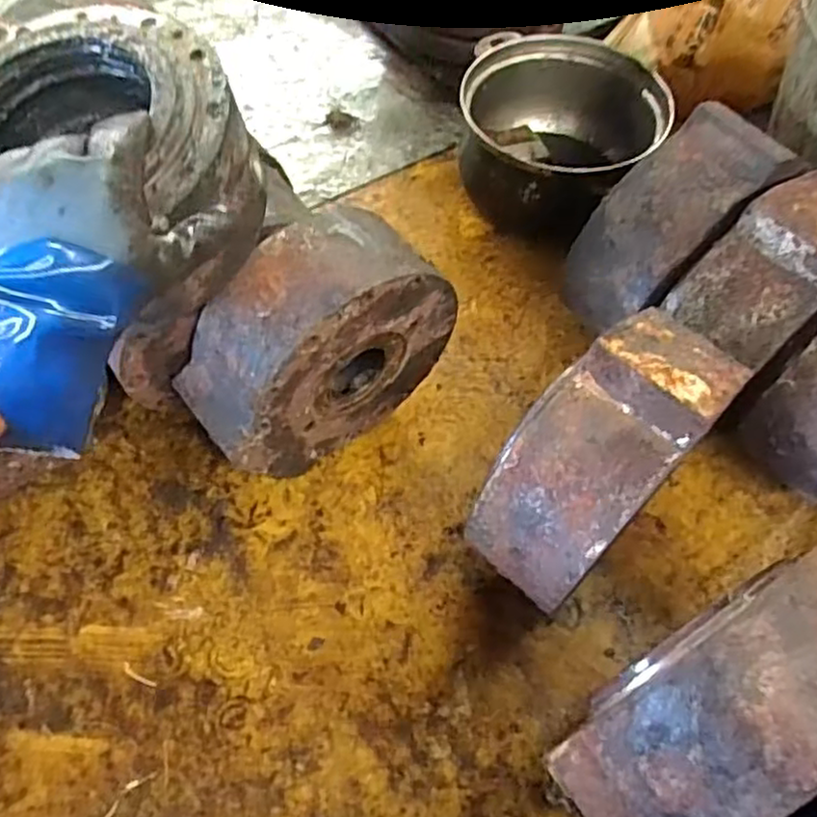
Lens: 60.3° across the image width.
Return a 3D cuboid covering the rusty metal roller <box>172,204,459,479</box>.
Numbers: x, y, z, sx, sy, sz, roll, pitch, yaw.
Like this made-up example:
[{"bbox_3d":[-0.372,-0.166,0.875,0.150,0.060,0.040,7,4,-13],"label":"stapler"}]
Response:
[{"bbox_3d":[-0.080,-0.048,0.631,0.234,0.232,0.093,-33,65,-20],"label":"rusty metal roller"}]

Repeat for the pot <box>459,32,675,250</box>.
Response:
[{"bbox_3d":[0.168,-0.325,0.859,0.222,0.144,0.239,1,58,-1],"label":"pot"}]

